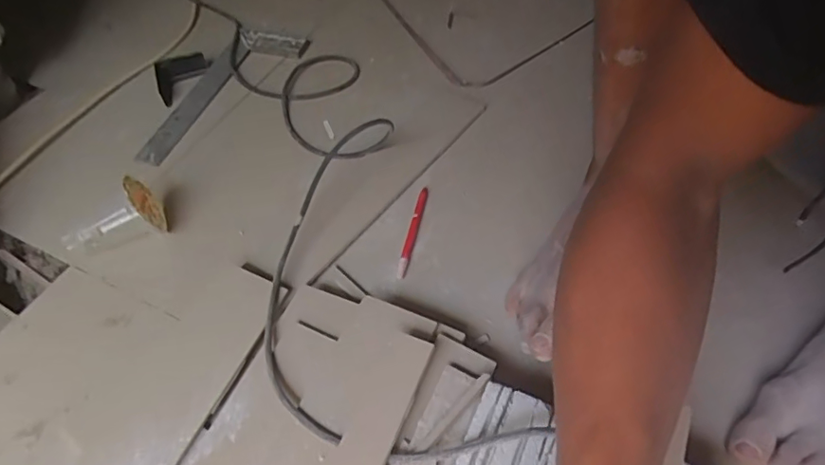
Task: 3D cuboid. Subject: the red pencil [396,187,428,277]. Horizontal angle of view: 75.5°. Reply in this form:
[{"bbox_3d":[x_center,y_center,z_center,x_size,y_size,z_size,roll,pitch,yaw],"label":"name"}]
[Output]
[{"bbox_3d":[0.002,-0.005,0.619,0.014,0.008,0.129,9,54,9],"label":"red pencil"}]

